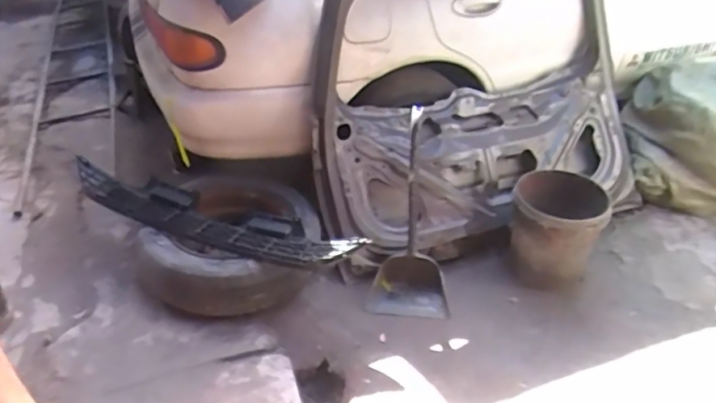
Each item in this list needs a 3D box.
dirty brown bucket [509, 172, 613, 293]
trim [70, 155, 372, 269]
[{"bbox_3d":[0.656,0.116,1.879,0.282,0.380,0.280,-1,34,1],"label":"dirty brown bucket"},{"bbox_3d":[-0.463,0.033,1.786,1.023,0.163,0.190,11,36,17],"label":"trim"}]

